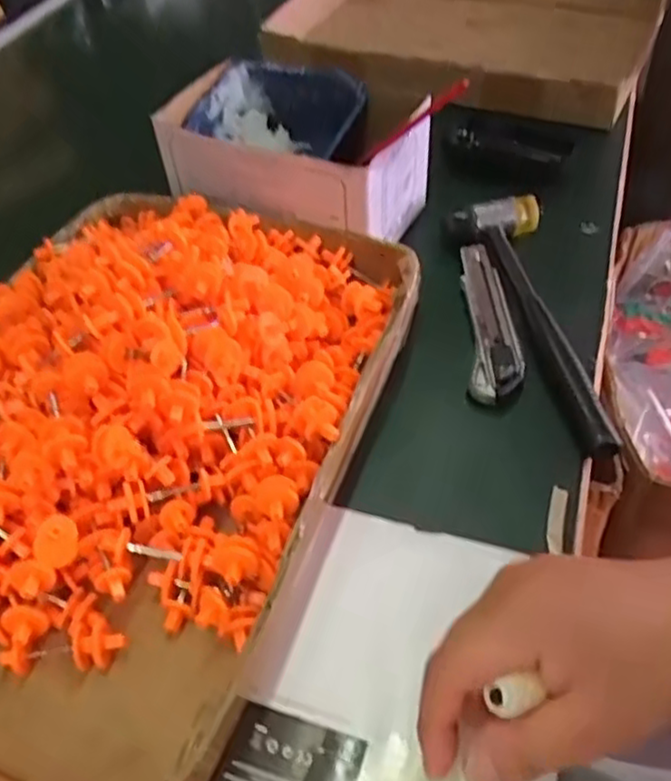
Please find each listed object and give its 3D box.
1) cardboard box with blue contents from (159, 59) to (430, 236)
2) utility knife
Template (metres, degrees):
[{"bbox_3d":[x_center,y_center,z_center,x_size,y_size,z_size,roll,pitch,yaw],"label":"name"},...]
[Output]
[{"bbox_3d":[-0.028,-0.187,0.558,0.193,0.088,0.120,17,53,21],"label":"cardboard box with blue contents"},{"bbox_3d":[0.107,-0.054,0.490,0.034,0.012,0.148,-3,49,5],"label":"utility knife"}]

